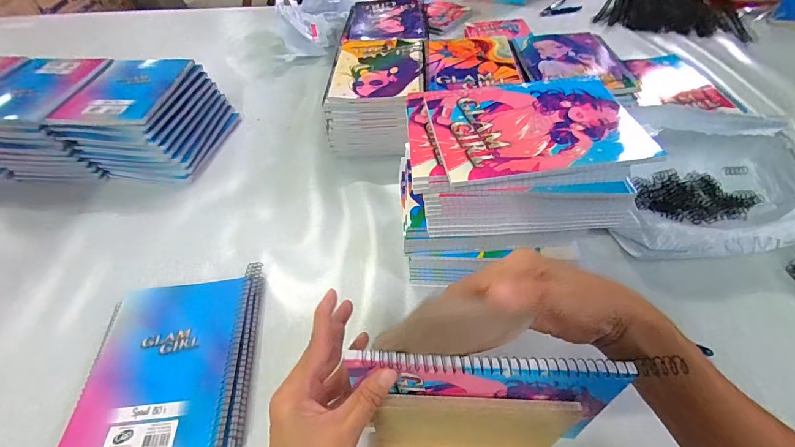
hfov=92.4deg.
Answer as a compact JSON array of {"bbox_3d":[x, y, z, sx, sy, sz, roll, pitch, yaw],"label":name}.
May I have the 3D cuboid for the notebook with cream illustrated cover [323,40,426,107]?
[{"bbox_3d":[-0.033,-0.264,0.641,0.155,0.008,0.193,-1,50,4],"label":"notebook with cream illustrated cover"}]

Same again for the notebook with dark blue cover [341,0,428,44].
[{"bbox_3d":[-0.024,-0.417,0.774,0.159,0.010,0.204,-4,50,2],"label":"notebook with dark blue cover"}]

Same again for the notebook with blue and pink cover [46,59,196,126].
[{"bbox_3d":[-0.451,-0.224,0.635,0.158,0.014,0.198,2,47,0],"label":"notebook with blue and pink cover"}]

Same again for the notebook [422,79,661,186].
[{"bbox_3d":[0.135,-0.103,0.384,0.194,0.006,0.147,-7,50,-1],"label":"notebook"}]

